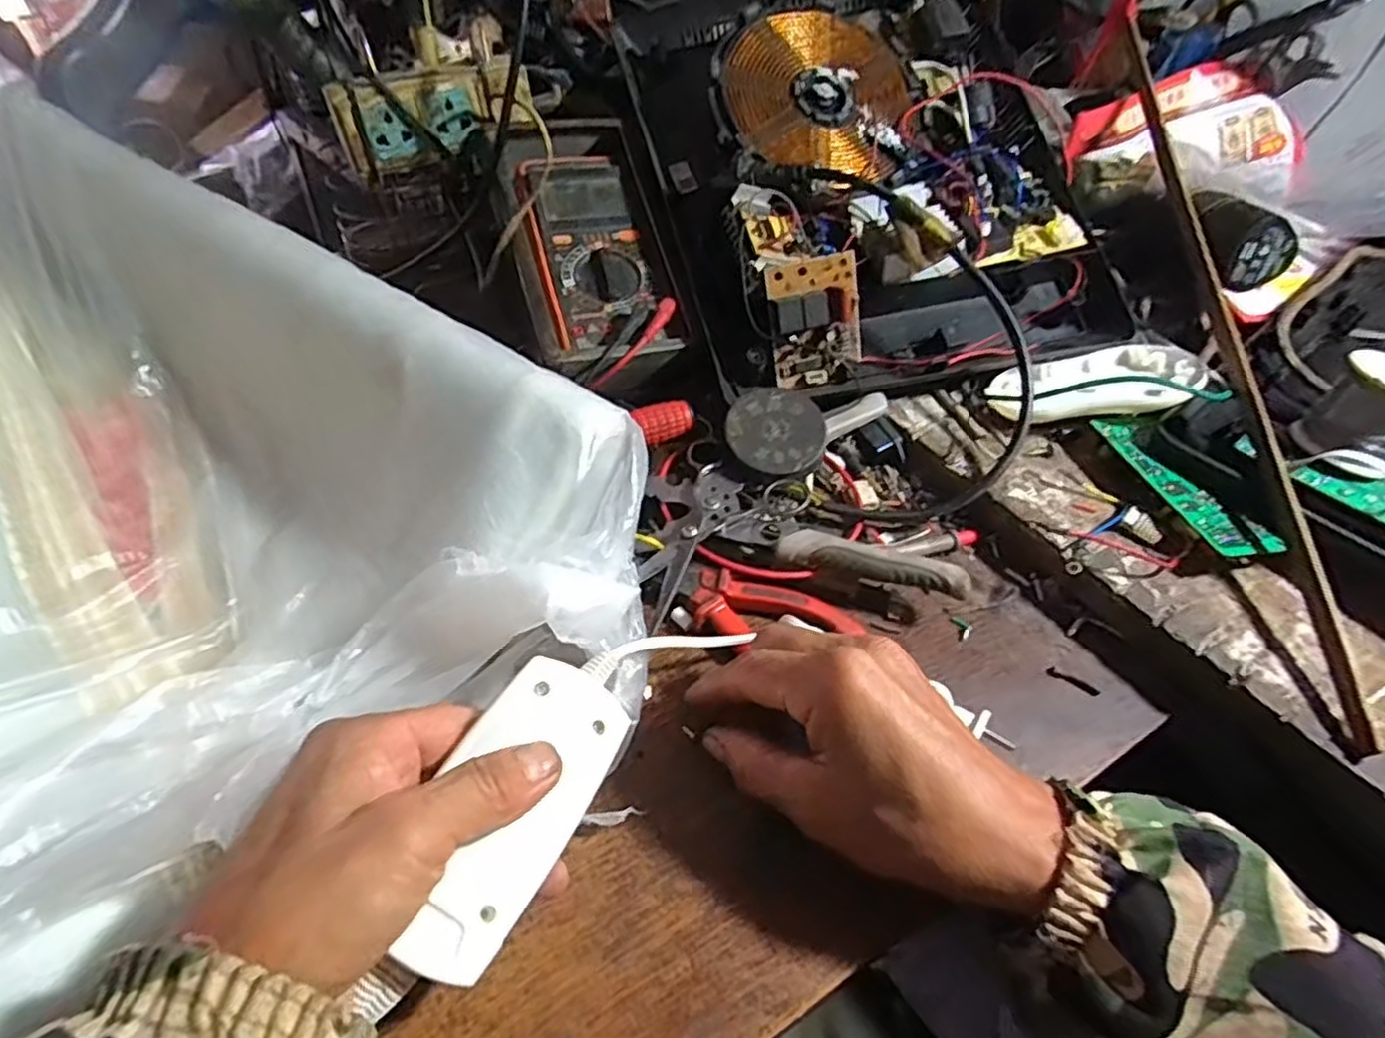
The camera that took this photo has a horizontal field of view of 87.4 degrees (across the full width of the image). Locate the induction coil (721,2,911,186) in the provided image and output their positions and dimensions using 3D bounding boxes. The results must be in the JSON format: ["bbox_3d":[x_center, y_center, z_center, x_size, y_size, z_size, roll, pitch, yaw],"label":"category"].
[{"bbox_3d":[0.091,-0.308,0.522,0.132,0.016,0.140,2,78,-11],"label":"induction coil"}]

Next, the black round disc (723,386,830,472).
[{"bbox_3d":[0.048,-0.051,0.414,0.058,0.005,0.052,15,67,9],"label":"black round disc"}]

